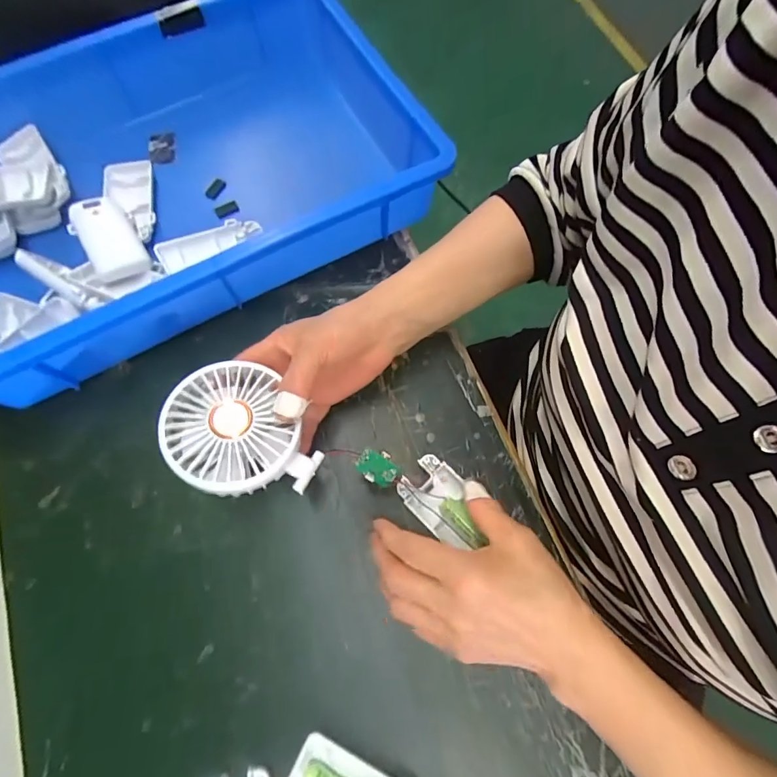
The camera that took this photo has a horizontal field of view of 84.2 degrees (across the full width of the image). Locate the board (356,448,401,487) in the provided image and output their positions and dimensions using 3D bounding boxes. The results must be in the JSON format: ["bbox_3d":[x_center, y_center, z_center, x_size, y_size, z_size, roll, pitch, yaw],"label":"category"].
[{"bbox_3d":[-0.007,0.057,0.310,0.031,0.004,0.023,29,89,-11],"label":"board"}]

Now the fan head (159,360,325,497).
[{"bbox_3d":[-0.101,0.029,0.281,0.077,0.025,0.097,-29,75,-10],"label":"fan head"}]

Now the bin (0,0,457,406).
[{"bbox_3d":[-0.201,-0.193,0.407,0.431,0.114,0.284,-30,75,-10],"label":"bin"}]

